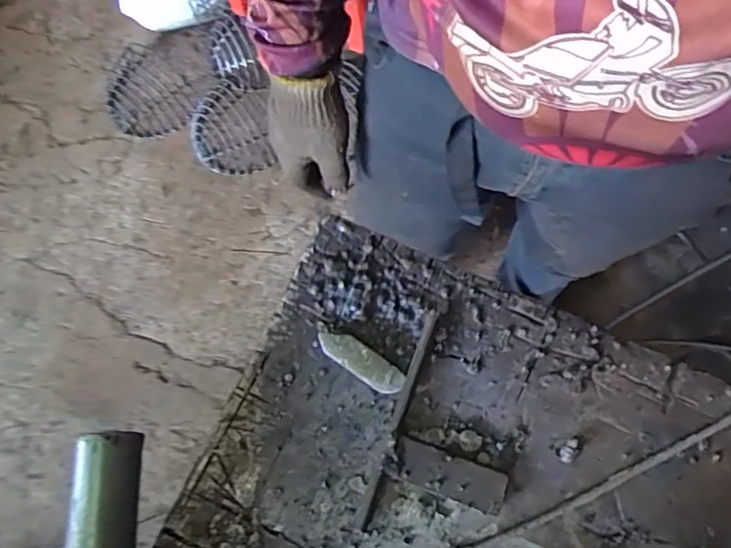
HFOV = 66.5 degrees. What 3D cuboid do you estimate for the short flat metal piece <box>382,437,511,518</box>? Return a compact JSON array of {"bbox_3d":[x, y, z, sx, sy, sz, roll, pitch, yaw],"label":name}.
[{"bbox_3d":[0.031,0.076,0.213,0.045,0.006,0.015,20,74,7],"label":"short flat metal piece"}]

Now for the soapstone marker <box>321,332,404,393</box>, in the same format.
[{"bbox_3d":[-0.002,0.036,0.226,0.037,0.009,0.011,34,76,11],"label":"soapstone marker"}]

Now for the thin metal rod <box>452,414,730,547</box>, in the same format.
[{"bbox_3d":[0.088,0.079,0.207,0.155,0.010,0.006,-24,73,-6],"label":"thin metal rod"}]

